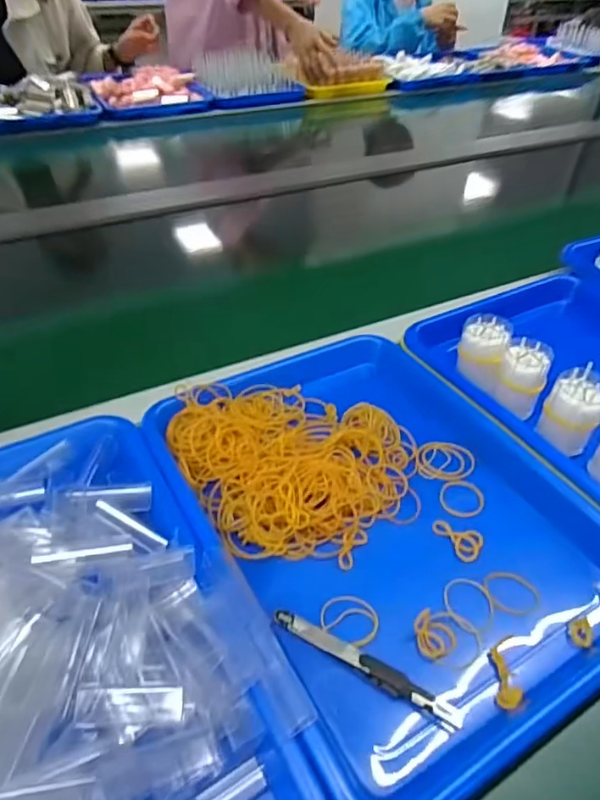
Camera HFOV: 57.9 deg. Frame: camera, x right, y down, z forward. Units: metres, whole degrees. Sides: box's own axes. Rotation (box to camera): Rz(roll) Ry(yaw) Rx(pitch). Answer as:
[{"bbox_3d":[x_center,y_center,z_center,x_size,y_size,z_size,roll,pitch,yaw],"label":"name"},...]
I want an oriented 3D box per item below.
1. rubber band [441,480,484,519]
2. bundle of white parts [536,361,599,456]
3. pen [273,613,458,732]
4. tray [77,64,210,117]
[{"bbox_3d":[0.124,0.076,0.415,0.035,0.004,0.035,2,43,-2],"label":"rubber band"},{"bbox_3d":[0.212,0.008,0.424,0.041,0.054,0.042,25,47,23],"label":"bundle of white parts"},{"bbox_3d":[0.037,0.152,0.316,0.117,0.009,0.011,23,46,21],"label":"pen"},{"bbox_3d":[-0.353,-0.708,1.242,0.252,0.064,0.228,-21,47,-24],"label":"tray"}]

